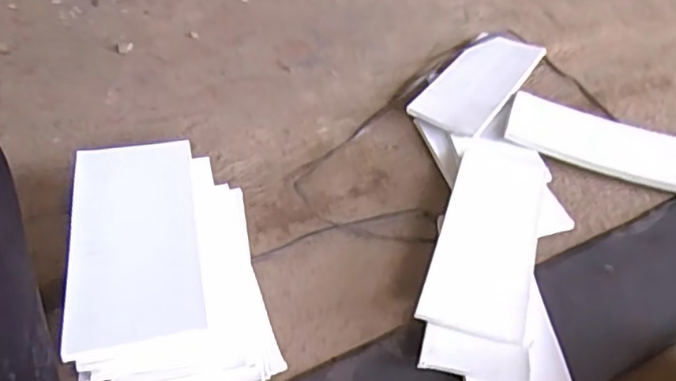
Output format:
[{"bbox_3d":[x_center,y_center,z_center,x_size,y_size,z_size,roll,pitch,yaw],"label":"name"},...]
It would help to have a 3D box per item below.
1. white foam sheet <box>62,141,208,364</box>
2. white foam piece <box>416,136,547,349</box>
[{"bbox_3d":[-0.233,0.051,0.715,0.137,0.010,0.292,-3,48,-15],"label":"white foam sheet"},{"bbox_3d":[0.197,0.046,0.798,0.119,0.012,0.316,15,50,12],"label":"white foam piece"}]

